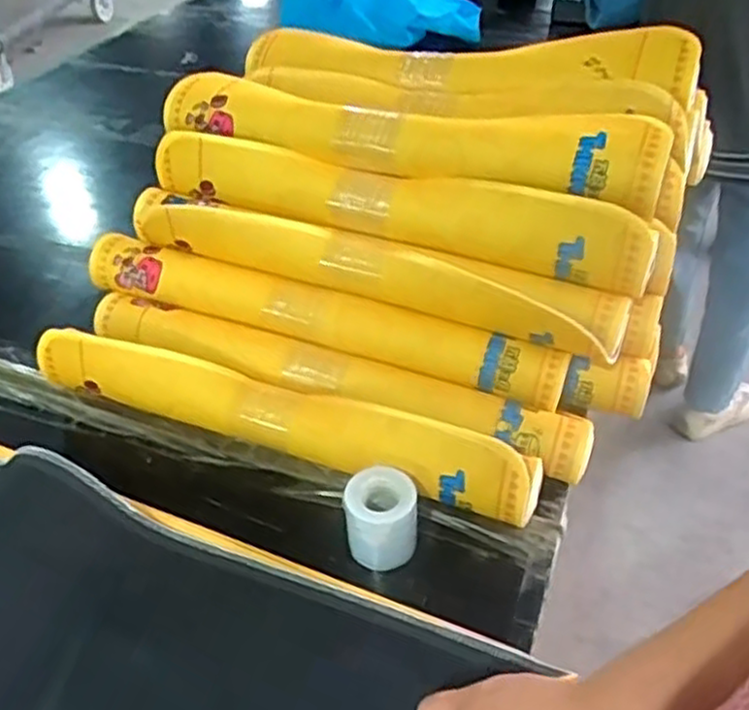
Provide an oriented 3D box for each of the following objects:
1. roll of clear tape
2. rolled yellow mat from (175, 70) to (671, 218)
[{"bbox_3d":[0.006,0.134,0.614,0.057,0.067,0.058,-2,39,2],"label":"roll of clear tape"},{"bbox_3d":[0.019,-0.216,0.719,0.502,0.058,0.083,16,44,21],"label":"rolled yellow mat"}]

